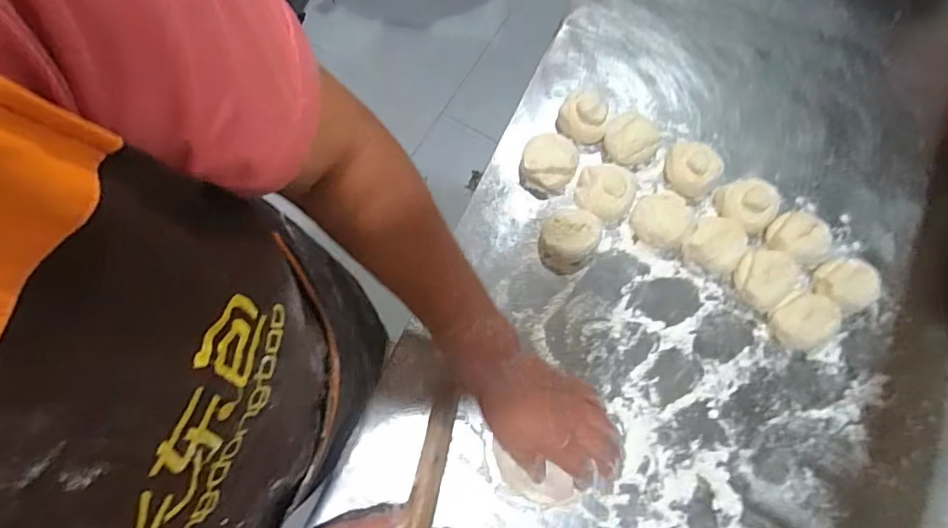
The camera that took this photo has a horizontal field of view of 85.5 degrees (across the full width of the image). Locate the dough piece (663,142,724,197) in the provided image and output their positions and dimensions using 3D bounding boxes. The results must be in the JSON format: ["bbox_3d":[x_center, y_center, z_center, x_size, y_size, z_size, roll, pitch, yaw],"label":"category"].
[{"bbox_3d":[0.225,-0.099,0.529,0.054,0.029,0.044,38,78,9],"label":"dough piece"}]

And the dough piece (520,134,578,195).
[{"bbox_3d":[0.080,-0.108,0.549,0.058,0.042,0.057,15,77,6],"label":"dough piece"}]

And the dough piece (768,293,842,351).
[{"bbox_3d":[0.321,0.057,0.497,0.055,0.031,0.048,-25,77,-7],"label":"dough piece"}]

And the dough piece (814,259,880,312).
[{"bbox_3d":[0.366,0.021,0.505,0.053,0.030,0.053,0,75,-1],"label":"dough piece"}]

